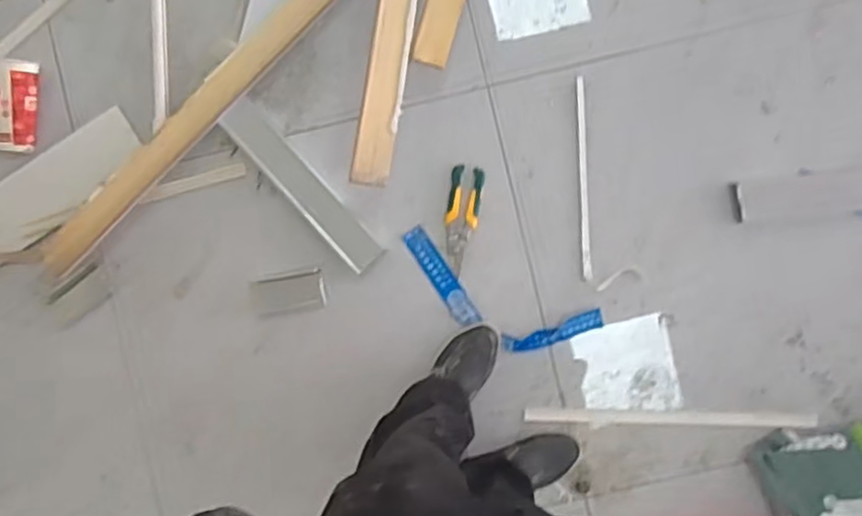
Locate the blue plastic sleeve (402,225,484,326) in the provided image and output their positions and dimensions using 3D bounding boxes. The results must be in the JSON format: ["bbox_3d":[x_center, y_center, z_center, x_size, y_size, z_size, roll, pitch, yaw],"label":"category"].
[{"bbox_3d":[0.018,0.032,1.170,0.042,0.010,0.187,-33,89,1],"label":"blue plastic sleeve"}]

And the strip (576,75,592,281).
[{"bbox_3d":[0.253,-0.130,1.148,0.014,0.005,0.330,-3,96,6],"label":"strip"}]

